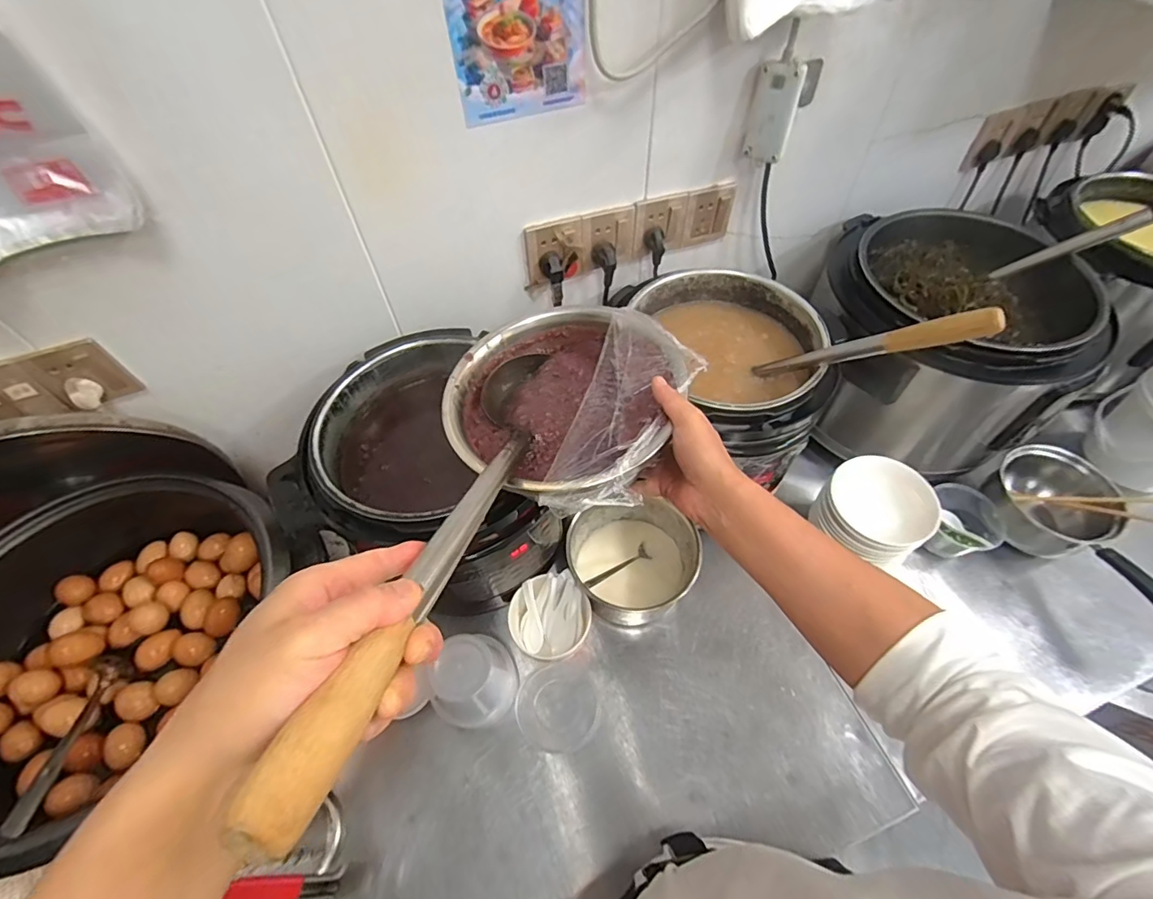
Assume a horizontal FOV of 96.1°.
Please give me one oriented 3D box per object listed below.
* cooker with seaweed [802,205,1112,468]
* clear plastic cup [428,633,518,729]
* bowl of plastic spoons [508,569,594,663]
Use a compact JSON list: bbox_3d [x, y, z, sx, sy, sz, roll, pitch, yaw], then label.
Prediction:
[{"bbox_3d":[0.613,-0.192,0.908,0.392,0.282,0.392,24,59,17],"label":"cooker with seaweed"},{"bbox_3d":[-0.135,0.307,0.693,0.101,0.116,0.104,-1,55,1],"label":"clear plastic cup"},{"bbox_3d":[-0.041,0.245,0.756,0.118,0.080,0.104,-21,57,-13],"label":"bowl of plastic spoons"}]

